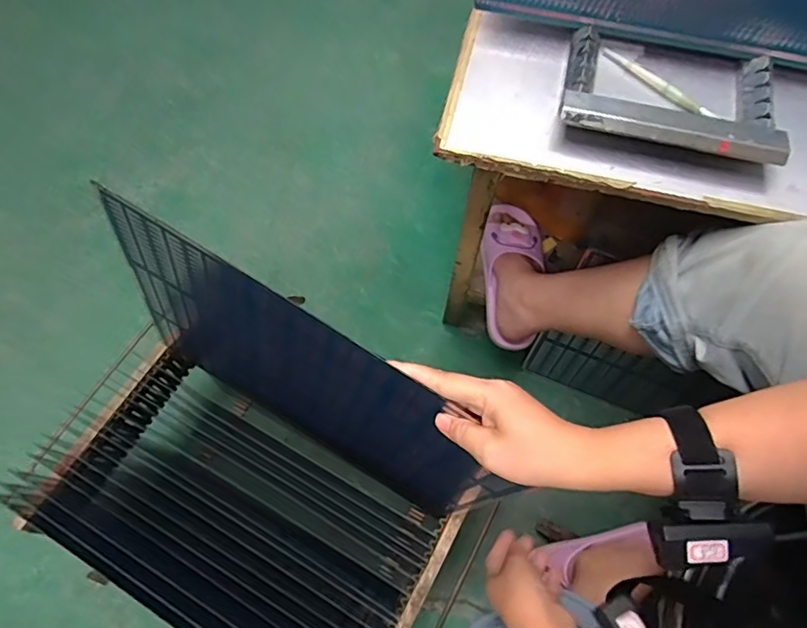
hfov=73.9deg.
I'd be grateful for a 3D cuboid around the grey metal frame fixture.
[{"bbox_3d":[0.265,-0.218,0.530,0.206,0.036,0.138,14,68,5],"label":"grey metal frame fixture"}]

